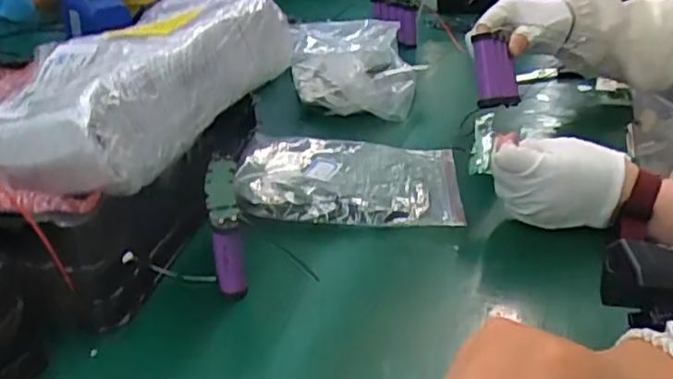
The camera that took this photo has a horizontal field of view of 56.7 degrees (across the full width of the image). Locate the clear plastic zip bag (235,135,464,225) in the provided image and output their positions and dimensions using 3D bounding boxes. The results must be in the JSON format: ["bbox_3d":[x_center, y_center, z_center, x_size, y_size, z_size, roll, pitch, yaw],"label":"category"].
[{"bbox_3d":[0.014,-0.012,0.648,0.221,0.034,0.151,-2,29,2],"label":"clear plastic zip bag"}]

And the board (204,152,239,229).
[{"bbox_3d":[-0.097,-0.002,0.524,0.026,0.006,0.120,-7,29,-7],"label":"board"}]

